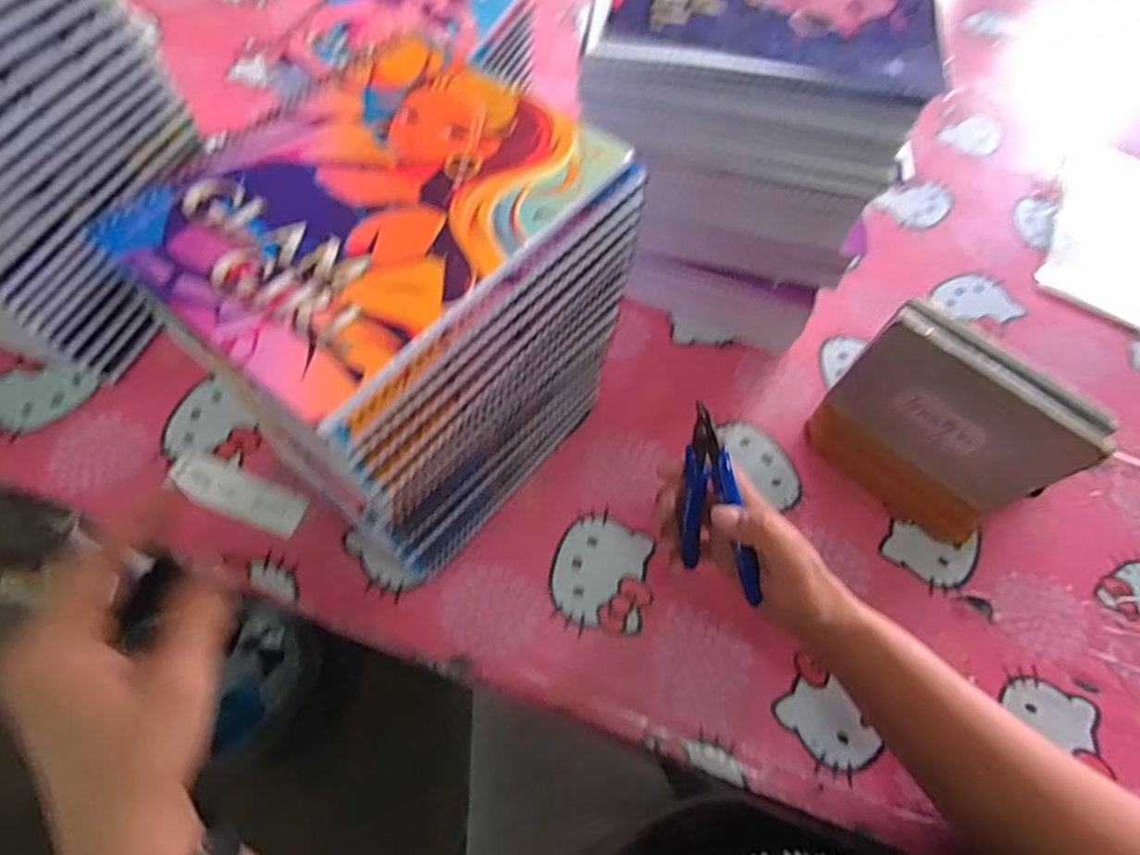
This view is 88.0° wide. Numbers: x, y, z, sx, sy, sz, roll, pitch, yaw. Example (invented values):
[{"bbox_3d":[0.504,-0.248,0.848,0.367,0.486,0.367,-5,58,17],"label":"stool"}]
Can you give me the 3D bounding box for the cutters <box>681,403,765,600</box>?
[{"bbox_3d":[0.087,0.038,0.354,0.012,0.054,0.109,-21,109,-27],"label":"cutters"}]

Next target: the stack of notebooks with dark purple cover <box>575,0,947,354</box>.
[{"bbox_3d":[0.116,-0.203,0.459,0.210,0.235,0.160,7,63,0],"label":"stack of notebooks with dark purple cover"}]

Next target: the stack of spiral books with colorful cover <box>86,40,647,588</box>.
[{"bbox_3d":[-0.087,-0.050,0.369,0.153,0.234,0.191,36,67,14],"label":"stack of spiral books with colorful cover"}]

